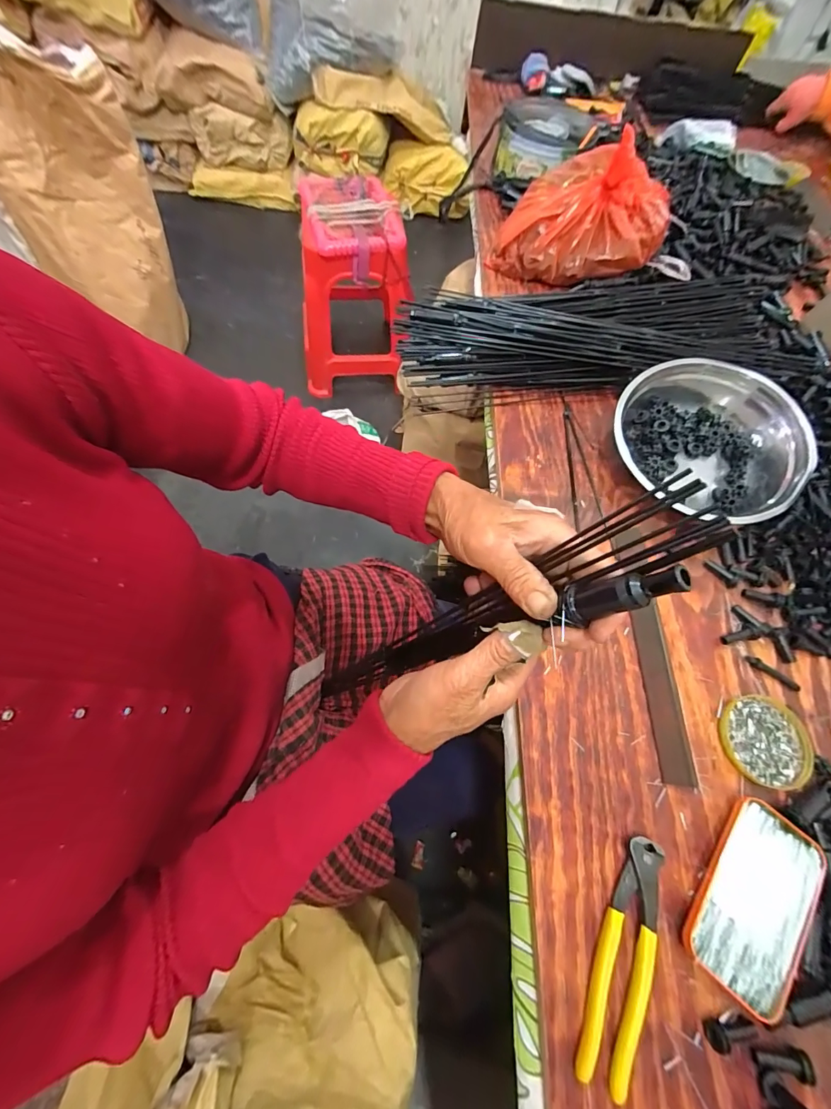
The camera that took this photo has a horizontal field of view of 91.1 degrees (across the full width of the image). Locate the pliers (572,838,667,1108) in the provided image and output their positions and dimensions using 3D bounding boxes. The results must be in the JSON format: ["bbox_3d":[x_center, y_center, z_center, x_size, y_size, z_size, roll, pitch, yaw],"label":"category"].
[{"bbox_3d":[0.171,0.320,0.327,0.040,0.017,0.163,28,67,7],"label":"pliers"}]

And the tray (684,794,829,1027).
[{"bbox_3d":[0.288,0.291,0.345,0.075,0.017,0.143,38,69,11],"label":"tray"}]

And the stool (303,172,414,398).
[{"bbox_3d":[-0.212,-0.855,1.325,0.343,0.422,0.373,-8,67,-8],"label":"stool"}]

